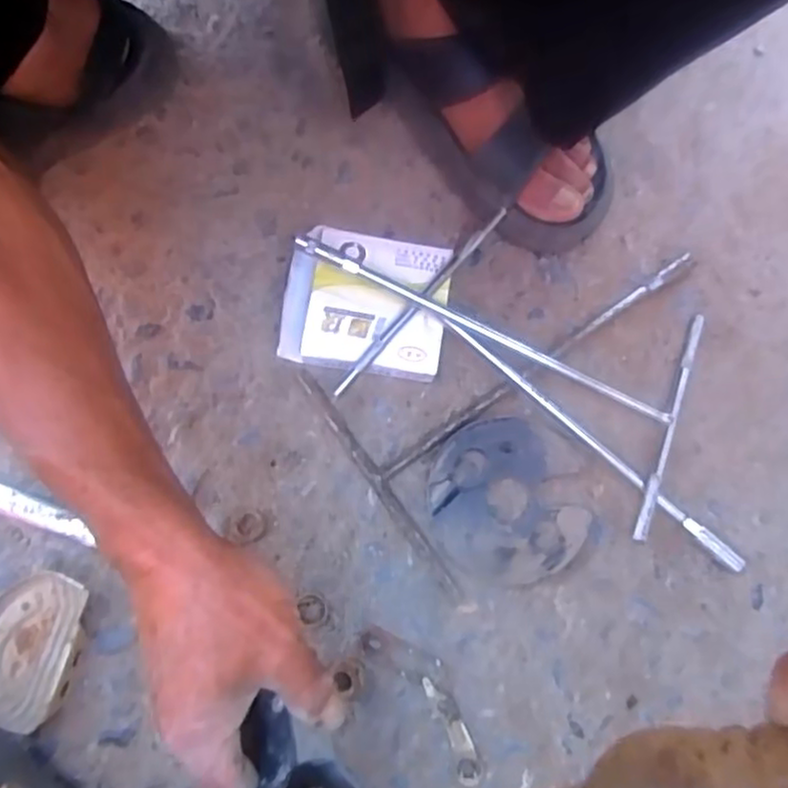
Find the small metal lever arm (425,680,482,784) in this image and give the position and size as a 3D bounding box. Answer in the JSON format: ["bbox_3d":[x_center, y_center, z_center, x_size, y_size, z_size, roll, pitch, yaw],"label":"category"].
[{"bbox_3d":[0.038,0.215,0.452,0.016,0.006,0.069,-20,78,-6],"label":"small metal lever arm"}]

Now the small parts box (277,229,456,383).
[{"bbox_3d":[-0.021,-0.065,0.510,0.114,0.032,0.098,10,76,1],"label":"small parts box"}]

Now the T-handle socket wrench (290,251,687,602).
[{"bbox_3d":[0.103,-0.012,0.507,0.288,0.013,0.179,-32,79,-8],"label":"T-handle socket wrench"}]

